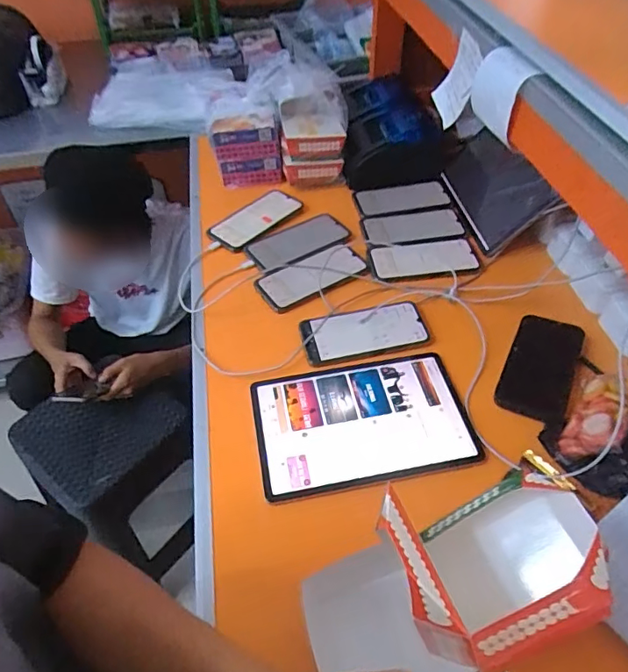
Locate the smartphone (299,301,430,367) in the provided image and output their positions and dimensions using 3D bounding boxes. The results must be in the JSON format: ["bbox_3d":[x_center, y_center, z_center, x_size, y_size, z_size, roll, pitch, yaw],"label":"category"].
[{"bbox_3d":[0.070,-0.007,0.707,0.170,0.011,0.083,-10,49,-8],"label":"smartphone"}]

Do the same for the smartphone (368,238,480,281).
[{"bbox_3d":[0.174,-0.124,0.807,0.167,0.007,0.083,-6,48,-4],"label":"smartphone"}]

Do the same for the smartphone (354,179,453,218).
[{"bbox_3d":[0.159,-0.248,0.917,0.160,0.006,0.078,-8,48,-6],"label":"smartphone"}]

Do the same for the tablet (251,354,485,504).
[{"bbox_3d":[0.058,0.101,0.615,0.251,0.005,0.163,-9,49,-7],"label":"tablet"}]

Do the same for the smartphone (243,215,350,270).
[{"bbox_3d":[-0.026,-0.155,0.848,0.170,0.009,0.085,-26,53,-21],"label":"smartphone"}]

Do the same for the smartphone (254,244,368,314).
[{"bbox_3d":[-0.003,-0.095,0.788,0.169,0.013,0.081,-26,53,-21],"label":"smartphone"}]

